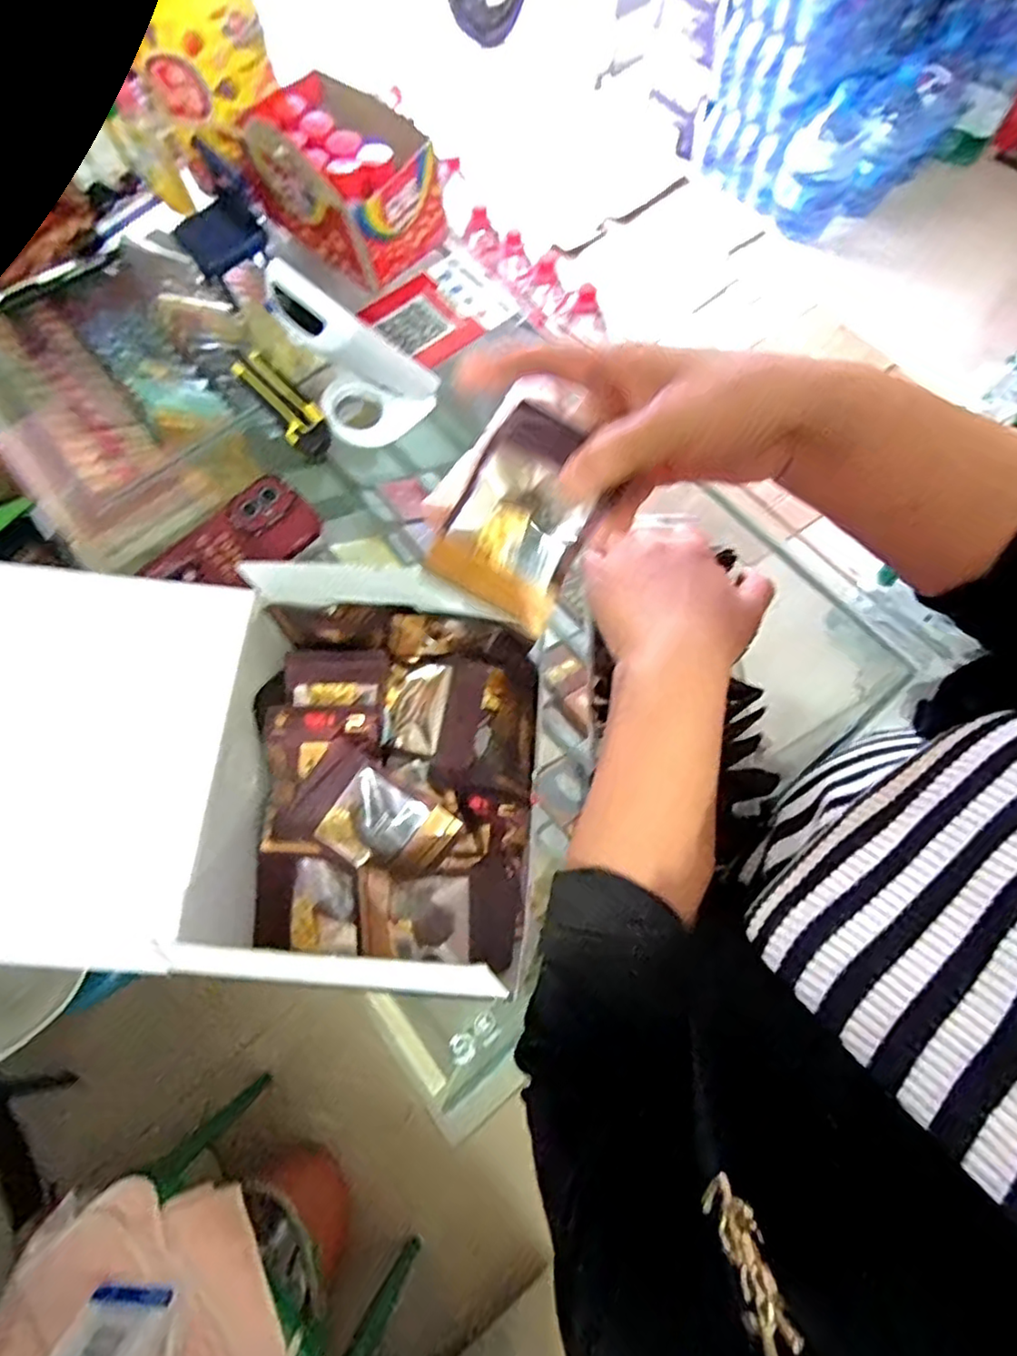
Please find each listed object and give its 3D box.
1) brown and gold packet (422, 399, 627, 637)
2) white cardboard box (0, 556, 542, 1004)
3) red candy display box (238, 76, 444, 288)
[{"bbox_3d":[0.008,-0.085,0.323,0.073,0.018,0.099,32,95,18],"label":"brown and gold packet"},{"bbox_3d":[-0.191,0.063,0.434,0.388,0.147,0.233,1,71,3],"label":"white cardboard box"},{"bbox_3d":[-0.165,-0.495,0.633,0.173,0.100,0.140,39,77,14],"label":"red candy display box"}]

